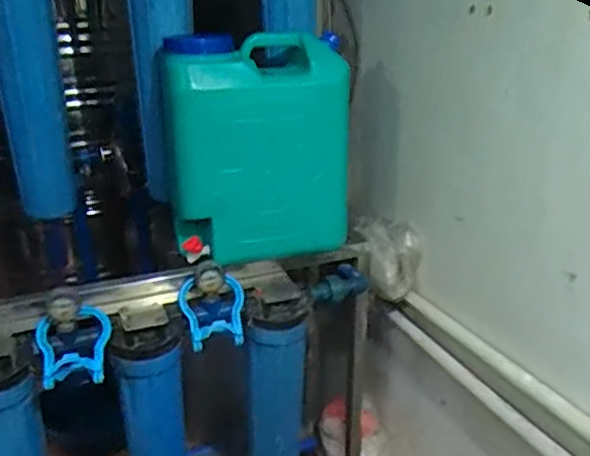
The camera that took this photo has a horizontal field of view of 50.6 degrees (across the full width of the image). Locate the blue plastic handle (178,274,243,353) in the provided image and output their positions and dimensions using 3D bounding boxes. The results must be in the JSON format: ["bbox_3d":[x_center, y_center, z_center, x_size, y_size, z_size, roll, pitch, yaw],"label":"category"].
[{"bbox_3d":[-0.145,0.150,1.114,0.105,0.126,0.061,1,-11,-43],"label":"blue plastic handle"}]

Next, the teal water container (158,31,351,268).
[{"bbox_3d":[-0.068,-0.145,1.156,0.322,0.378,0.139,-7,22,-12],"label":"teal water container"}]

